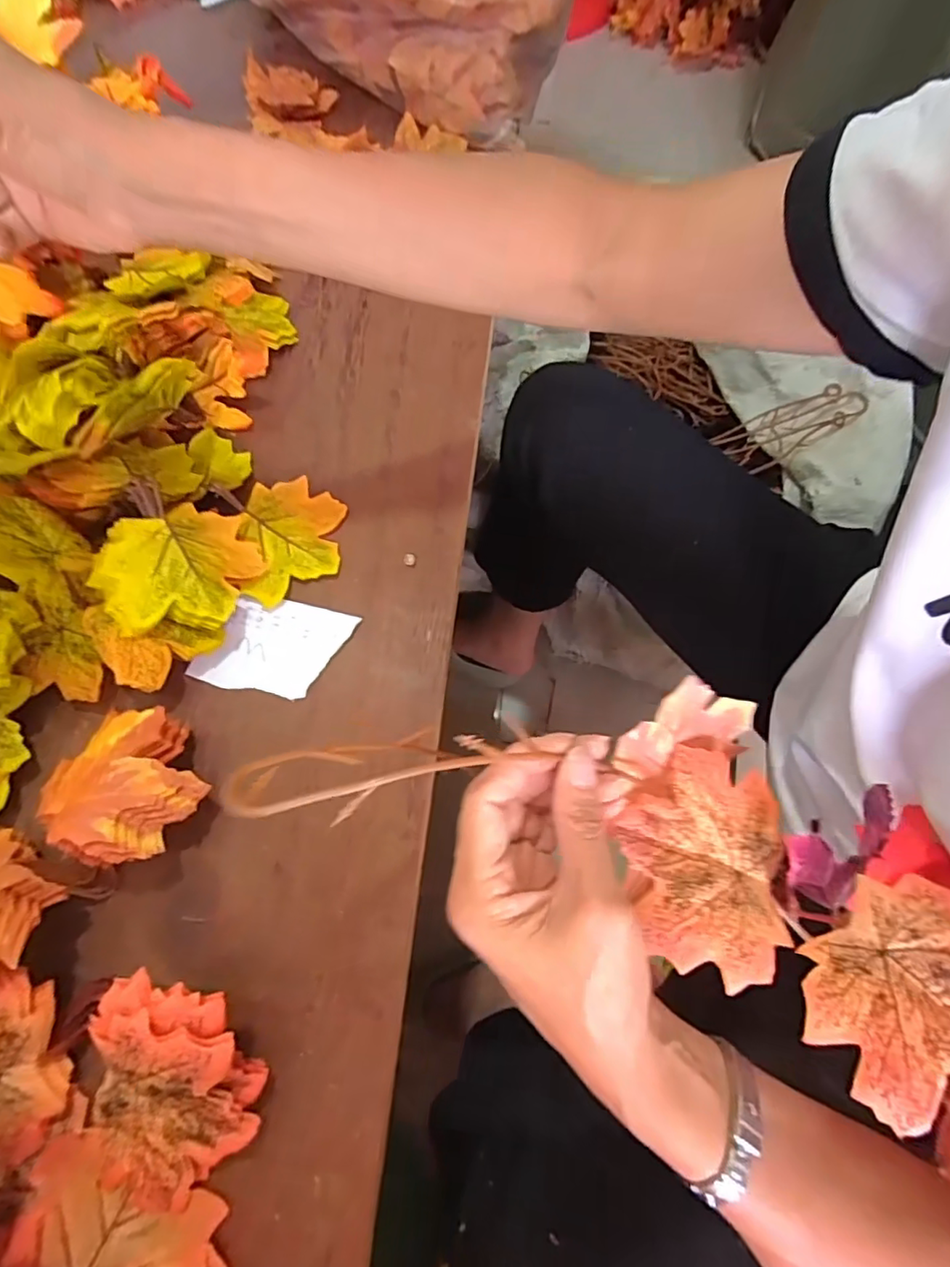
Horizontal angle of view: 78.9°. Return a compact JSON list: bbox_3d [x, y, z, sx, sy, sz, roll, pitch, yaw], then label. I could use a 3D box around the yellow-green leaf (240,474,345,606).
[{"bbox_3d":[-0.128,-0.066,0.403,0.065,0.015,0.093,1,68,3],"label":"yellow-green leaf"}]

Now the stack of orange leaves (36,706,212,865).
[{"bbox_3d":[-0.203,0.085,0.334,0.097,0.042,0.083,30,72,14],"label":"stack of orange leaves"}]

